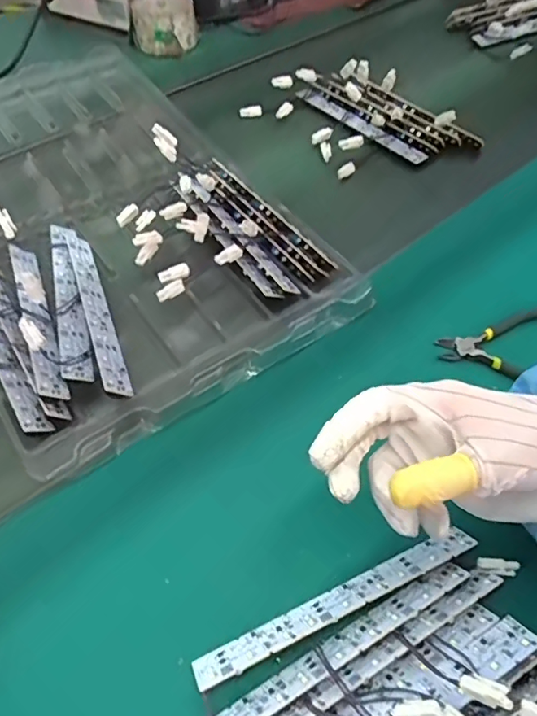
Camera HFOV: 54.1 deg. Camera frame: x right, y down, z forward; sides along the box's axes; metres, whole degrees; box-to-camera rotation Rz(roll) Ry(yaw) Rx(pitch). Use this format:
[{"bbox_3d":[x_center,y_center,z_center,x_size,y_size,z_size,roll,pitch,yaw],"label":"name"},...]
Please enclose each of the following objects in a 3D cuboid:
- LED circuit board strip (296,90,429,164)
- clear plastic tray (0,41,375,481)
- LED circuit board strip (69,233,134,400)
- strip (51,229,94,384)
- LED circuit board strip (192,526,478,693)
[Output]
[{"bbox_3d":[0.109,-0.282,0.632,0.025,0.010,0.182,-38,64,-24],"label":"LED circuit board strip"},{"bbox_3d":[-0.182,-0.164,0.527,0.311,0.056,0.529,-30,61,-20],"label":"clear plastic tray"},{"bbox_3d":[-0.147,-0.043,0.445,0.023,0.004,0.189,7,43,-41],"label":"LED circuit board strip"},{"bbox_3d":[-0.171,-0.055,0.455,0.025,0.009,0.186,0,50,-26],"label":"strip"},{"bbox_3d":[0.045,0.151,0.329,0.189,0.004,0.024,-20,18,-16],"label":"LED circuit board strip"}]

